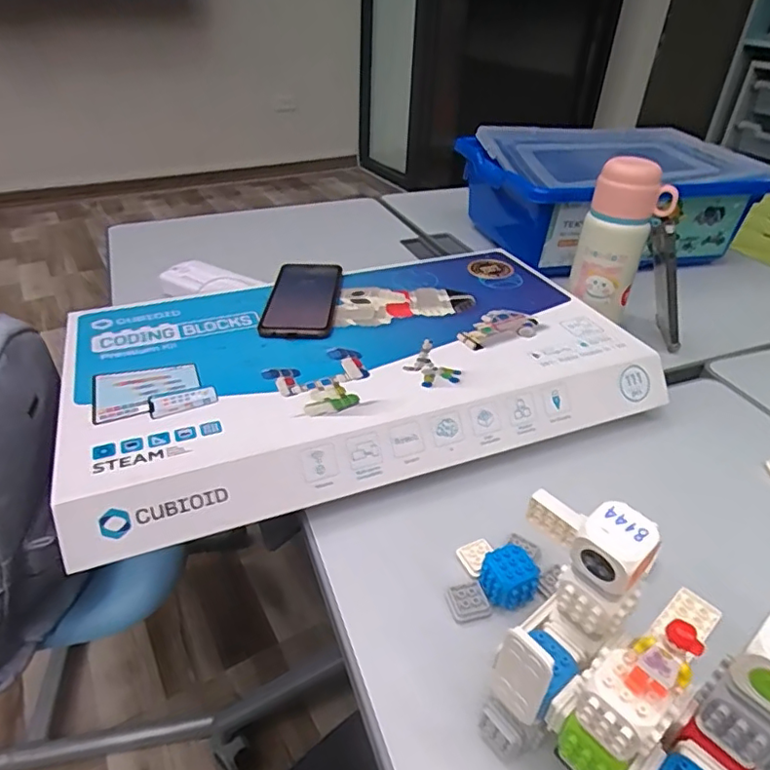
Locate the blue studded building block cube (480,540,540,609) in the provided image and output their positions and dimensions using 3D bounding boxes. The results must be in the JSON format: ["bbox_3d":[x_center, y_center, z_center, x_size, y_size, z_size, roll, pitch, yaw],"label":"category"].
[{"bbox_3d":[0.089,0.138,0.399,0.036,0.031,0.037,-15,40,-23],"label":"blue studded building block cube"}]

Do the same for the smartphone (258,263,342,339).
[{"bbox_3d":[-0.092,-0.099,0.632,0.075,0.012,0.157,3,36,0],"label":"smartphone"}]

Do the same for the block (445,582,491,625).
[{"bbox_3d":[0.059,0.154,0.402,0.027,0.007,0.027,-7,37,-14],"label":"block"}]

